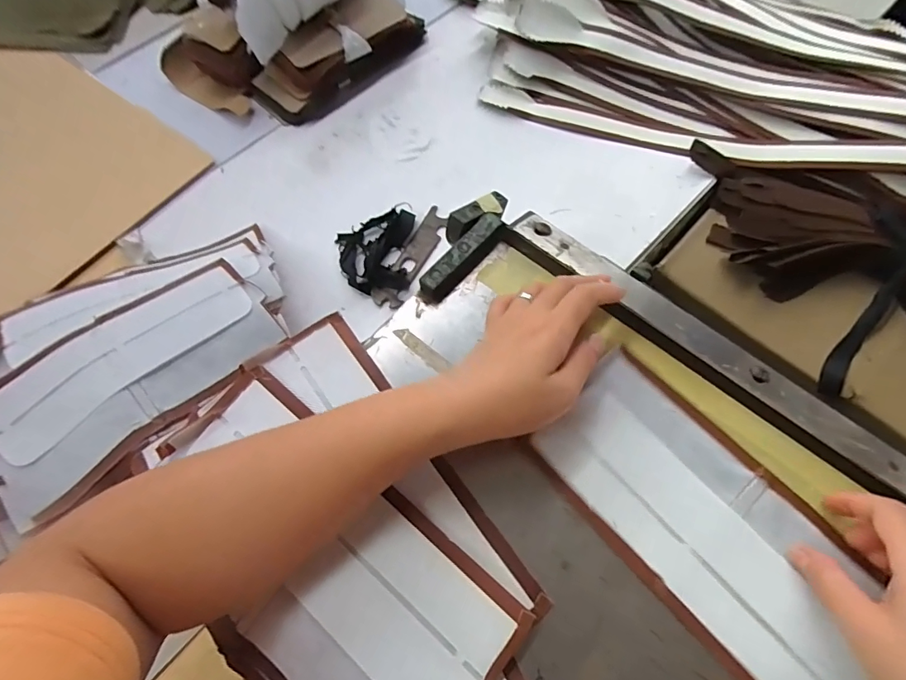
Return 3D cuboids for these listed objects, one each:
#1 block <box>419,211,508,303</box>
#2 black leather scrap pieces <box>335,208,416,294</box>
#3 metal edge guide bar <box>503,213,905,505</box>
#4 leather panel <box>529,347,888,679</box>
[{"bbox_3d":[0.009,-0.063,0.357,0.019,0.016,0.083,38,72,15],"label":"block"},{"bbox_3d":[-0.079,-0.094,0.505,0.081,0.015,0.089,-8,67,-3],"label":"black leather scrap pieces"},{"bbox_3d":[0.284,0.091,0.291,0.607,0.013,0.042,38,72,15],"label":"metal edge guide bar"},{"bbox_3d":[0.157,0.113,0.290,0.106,0.009,0.222,-34,72,-13],"label":"leather panel"}]

